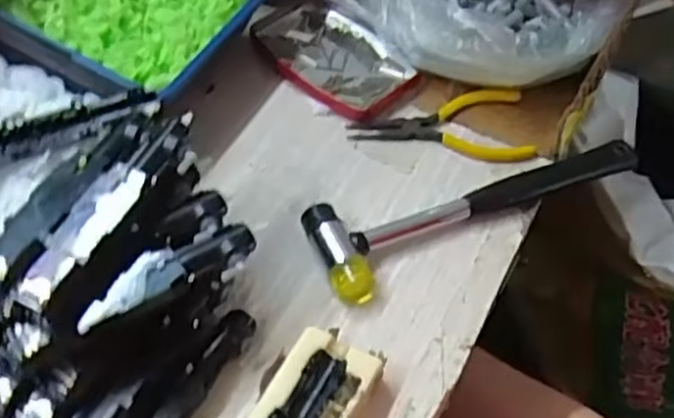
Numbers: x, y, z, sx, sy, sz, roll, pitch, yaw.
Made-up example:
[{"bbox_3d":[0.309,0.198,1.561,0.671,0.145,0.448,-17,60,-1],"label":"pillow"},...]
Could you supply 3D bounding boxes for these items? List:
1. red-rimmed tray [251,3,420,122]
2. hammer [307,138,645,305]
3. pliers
[{"bbox_3d":[-0.004,-0.115,0.552,0.076,0.010,0.128,-35,63,-27],"label":"red-rimmed tray"},{"bbox_3d":[0.092,-0.012,0.473,0.235,0.025,0.064,-21,57,-20],"label":"hammer"},{"bbox_3d":[0.073,-0.060,0.514,0.125,0.013,0.056,2,52,-4],"label":"pliers"}]

